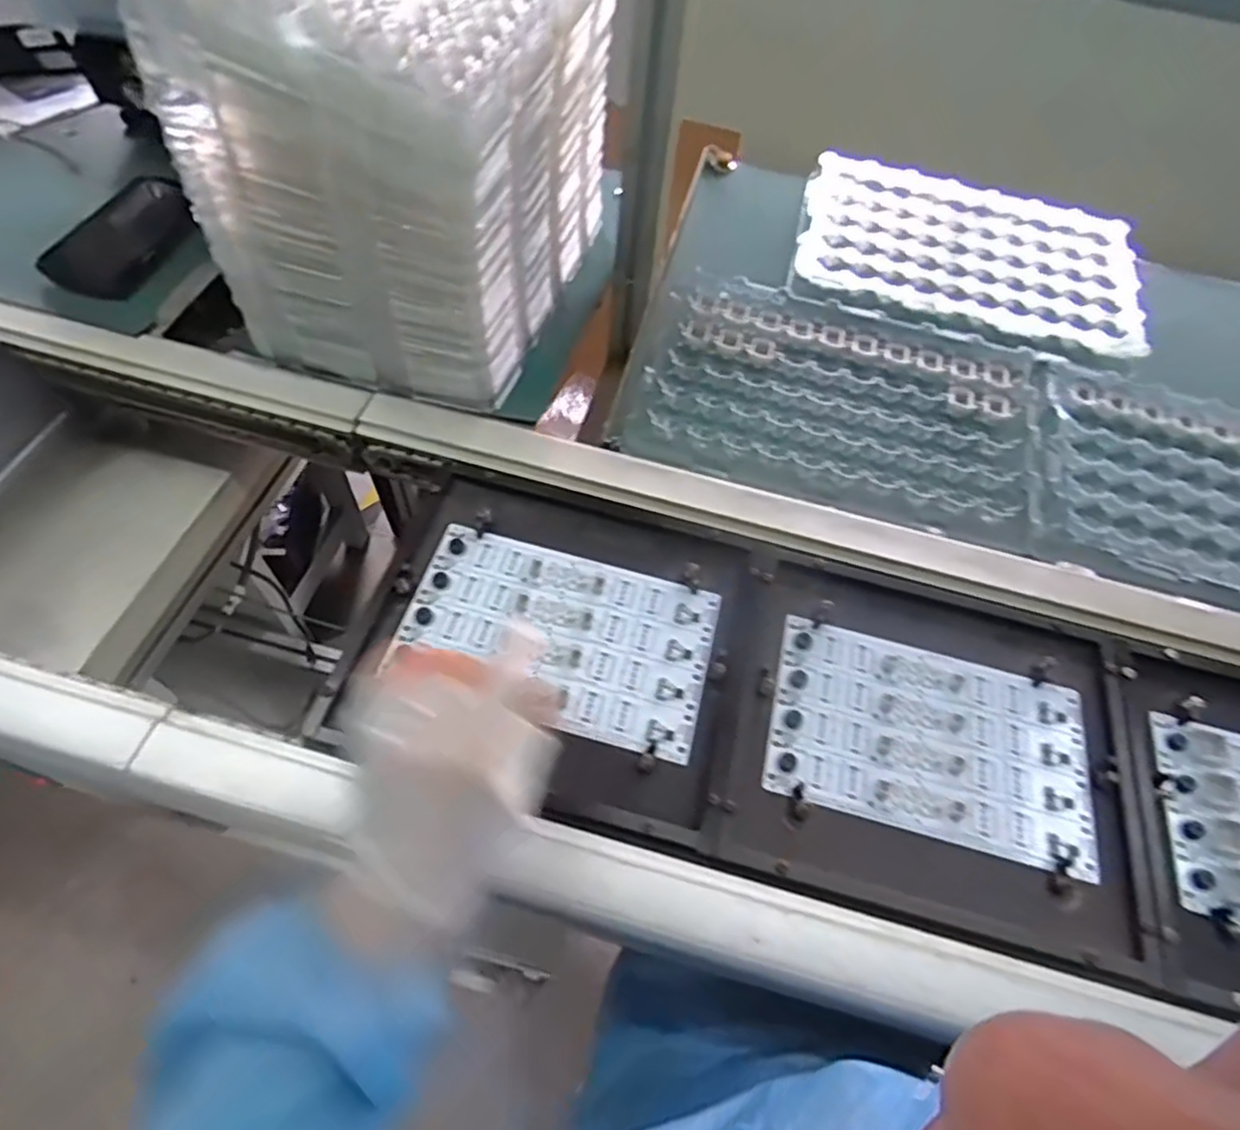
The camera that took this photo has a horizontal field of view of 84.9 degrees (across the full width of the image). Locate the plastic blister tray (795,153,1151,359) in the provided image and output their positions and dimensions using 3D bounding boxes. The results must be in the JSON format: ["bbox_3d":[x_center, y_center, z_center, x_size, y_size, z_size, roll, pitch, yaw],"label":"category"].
[{"bbox_3d":[0.364,-0.322,0.703,0.341,0.022,0.219,16,60,1],"label":"plastic blister tray"}]

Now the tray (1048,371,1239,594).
[{"bbox_3d":[0.532,-0.060,0.570,0.330,0.011,0.209,17,58,6],"label":"tray"}]

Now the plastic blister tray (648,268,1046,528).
[{"bbox_3d":[0.203,-0.157,0.598,0.330,0.018,0.219,15,61,4],"label":"plastic blister tray"}]

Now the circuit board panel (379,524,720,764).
[{"bbox_3d":[-0.041,0.046,0.476,0.210,0.005,0.122,16,57,5],"label":"circuit board panel"}]

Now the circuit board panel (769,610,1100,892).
[{"bbox_3d":[0.209,0.115,0.458,0.211,0.004,0.125,15,58,4],"label":"circuit board panel"}]

